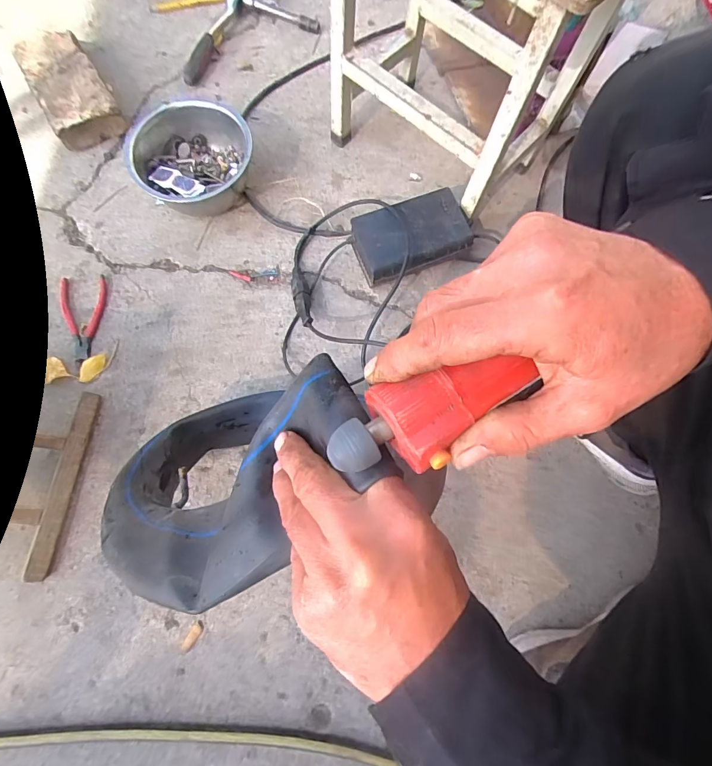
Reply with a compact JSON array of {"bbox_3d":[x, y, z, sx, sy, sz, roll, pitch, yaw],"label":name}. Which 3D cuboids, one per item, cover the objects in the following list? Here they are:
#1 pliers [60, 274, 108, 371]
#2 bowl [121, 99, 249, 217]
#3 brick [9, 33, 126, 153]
[{"bbox_3d":[-0.395,-0.092,0.607,0.065,0.008,0.136,-10,74,-4],"label":"pliers"},{"bbox_3d":[-0.243,-0.337,0.631,0.169,0.102,0.151,-15,75,-10],"label":"bowl"},{"bbox_3d":[-0.470,-0.486,0.689,0.107,0.052,0.205,-29,77,-10],"label":"brick"}]

